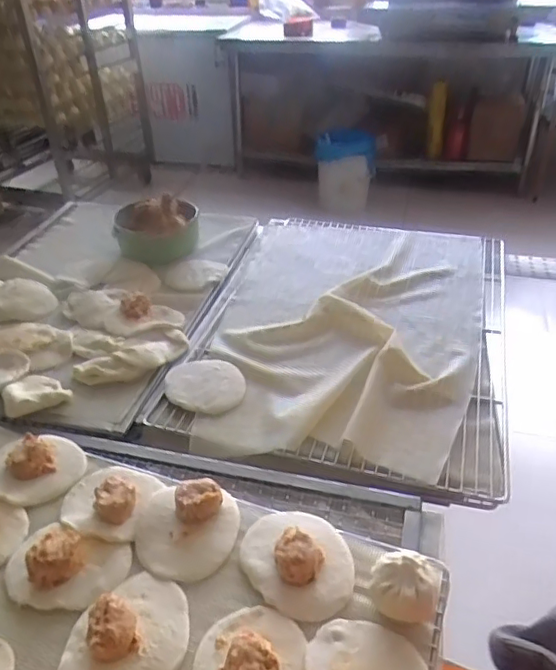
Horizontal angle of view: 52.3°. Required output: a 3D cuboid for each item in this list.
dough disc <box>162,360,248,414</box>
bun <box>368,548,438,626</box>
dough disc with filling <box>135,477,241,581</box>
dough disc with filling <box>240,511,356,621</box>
[{"bbox_3d":[-0.088,0.059,0.686,0.095,0.008,0.095,-1,35,1],"label":"dough disc"},{"bbox_3d":[0.099,0.194,0.441,0.051,0.044,0.047,-1,35,1],"label":"bun"},{"bbox_3d":[-0.082,0.169,0.505,0.089,0.030,0.087,-1,35,1],"label":"dough disc with filling"},{"bbox_3d":[0.018,0.182,0.478,0.087,0.030,0.103,-16,38,-20],"label":"dough disc with filling"}]

